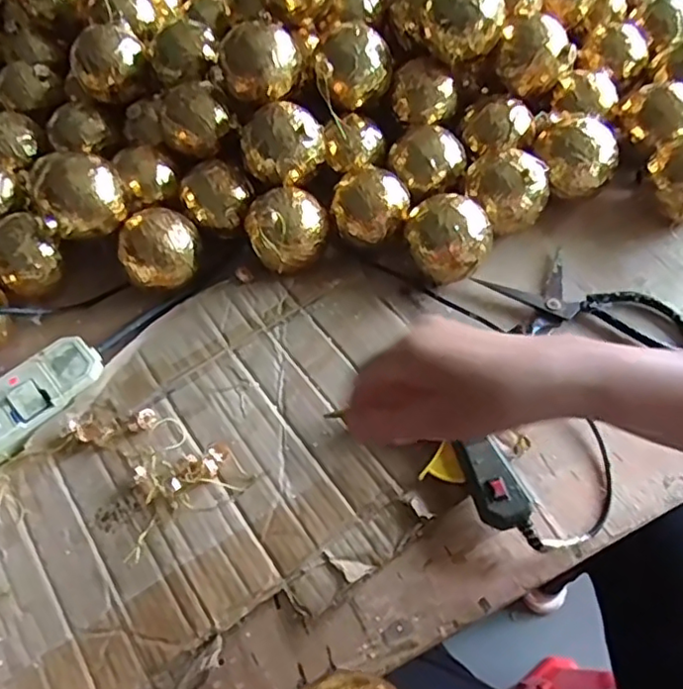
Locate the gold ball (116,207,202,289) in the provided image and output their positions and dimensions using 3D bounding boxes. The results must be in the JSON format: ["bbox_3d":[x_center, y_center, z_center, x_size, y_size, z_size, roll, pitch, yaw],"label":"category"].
[{"bbox_3d":[-0.160,-0.081,0.560,0.069,0.067,0.063,-2,56,3],"label":"gold ball"}]

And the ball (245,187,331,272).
[{"bbox_3d":[-0.047,-0.100,0.561,0.070,0.073,0.069,-2,56,3],"label":"ball"}]

